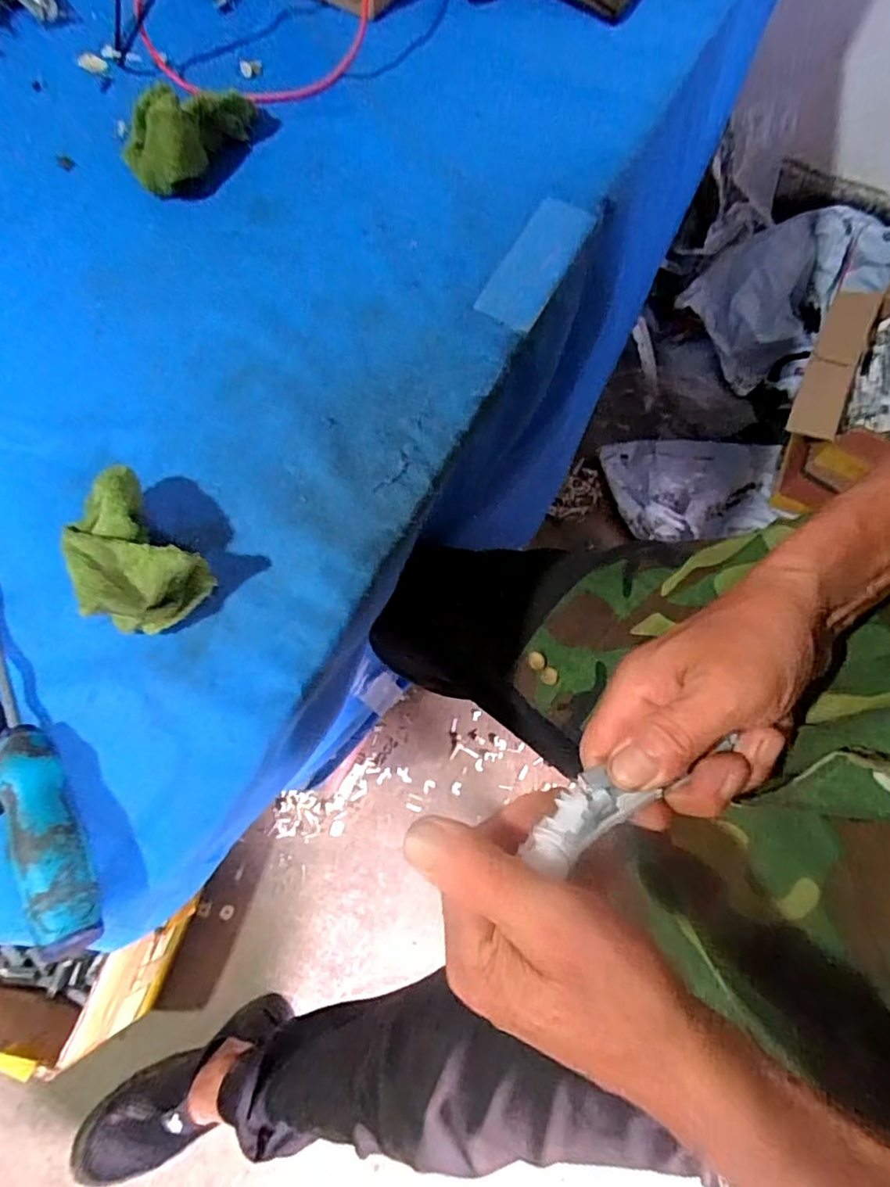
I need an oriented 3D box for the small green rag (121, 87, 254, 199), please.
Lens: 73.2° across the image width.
[{"bbox_3d":[-0.182,-0.330,0.429,0.098,0.050,0.054,-26,71,-7],"label":"small green rag"}]

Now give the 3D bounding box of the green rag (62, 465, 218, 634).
[{"bbox_3d":[-0.166,-0.022,0.313,0.050,0.054,0.076,-39,73,-12],"label":"green rag"}]

